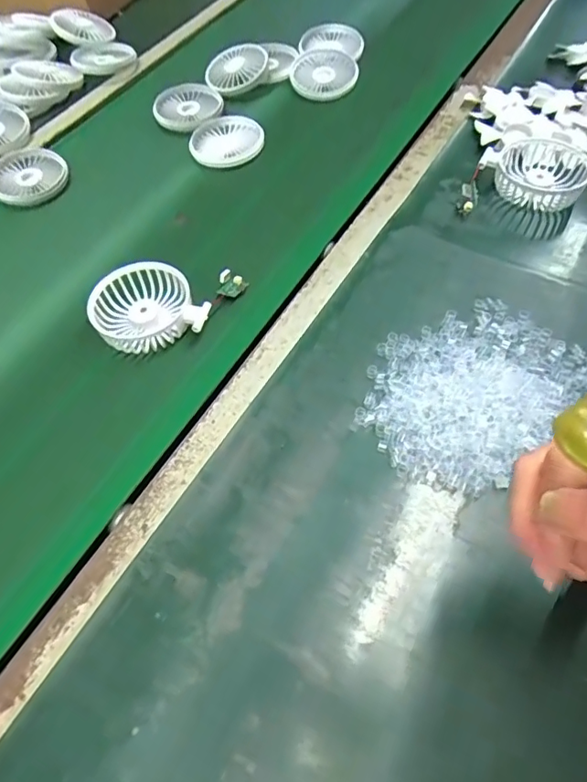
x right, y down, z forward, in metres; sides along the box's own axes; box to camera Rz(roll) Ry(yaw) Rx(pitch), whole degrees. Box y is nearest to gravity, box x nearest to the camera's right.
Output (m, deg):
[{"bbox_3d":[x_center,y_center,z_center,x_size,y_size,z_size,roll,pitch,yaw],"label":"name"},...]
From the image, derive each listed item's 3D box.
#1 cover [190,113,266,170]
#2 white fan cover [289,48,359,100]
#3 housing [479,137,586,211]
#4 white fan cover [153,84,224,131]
[{"bbox_3d":[-0.080,-0.303,0.638,0.086,0.015,0.082,-8,58,-2],"label":"cover"},{"bbox_3d":[0.041,-0.423,0.705,0.087,0.022,0.092,3,56,6],"label":"white fan cover"},{"bbox_3d":[0.247,-0.229,0.544,0.099,0.036,0.082,20,61,15],"label":"housing"},{"bbox_3d":[-0.134,-0.366,0.676,0.069,0.022,0.083,28,62,22],"label":"white fan cover"}]

